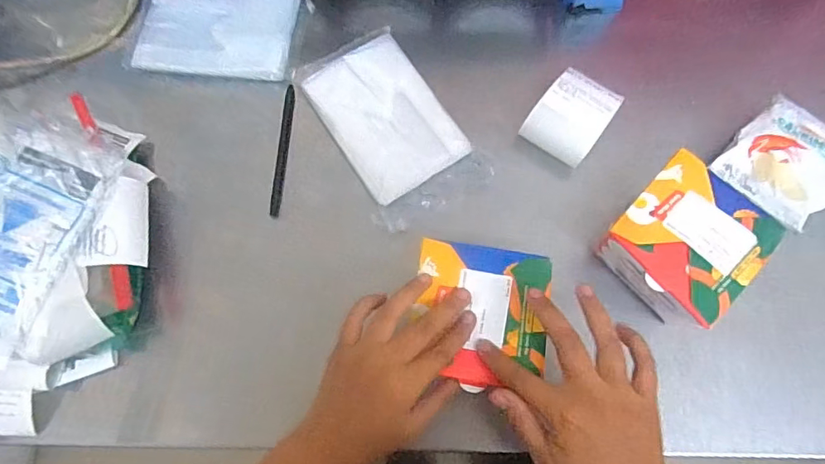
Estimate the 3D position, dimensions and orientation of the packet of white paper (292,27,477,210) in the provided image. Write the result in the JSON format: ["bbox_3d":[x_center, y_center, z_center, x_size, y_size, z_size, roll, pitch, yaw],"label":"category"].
[{"bbox_3d":[-0.028,-0.115,0.490,0.104,0.012,0.156,-34,75,-10],"label":"packet of white paper"}]

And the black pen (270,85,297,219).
[{"bbox_3d":[-0.124,-0.079,0.495,0.011,0.013,0.130,4,72,2],"label":"black pen"}]

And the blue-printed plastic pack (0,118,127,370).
[{"bbox_3d":[-0.315,0.002,0.408,0.092,0.027,0.186,29,78,-12],"label":"blue-printed plastic pack"}]

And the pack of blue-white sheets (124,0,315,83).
[{"bbox_3d":[-0.193,-0.205,0.521,0.167,0.010,0.102,3,72,1],"label":"pack of blue-white sheets"}]

